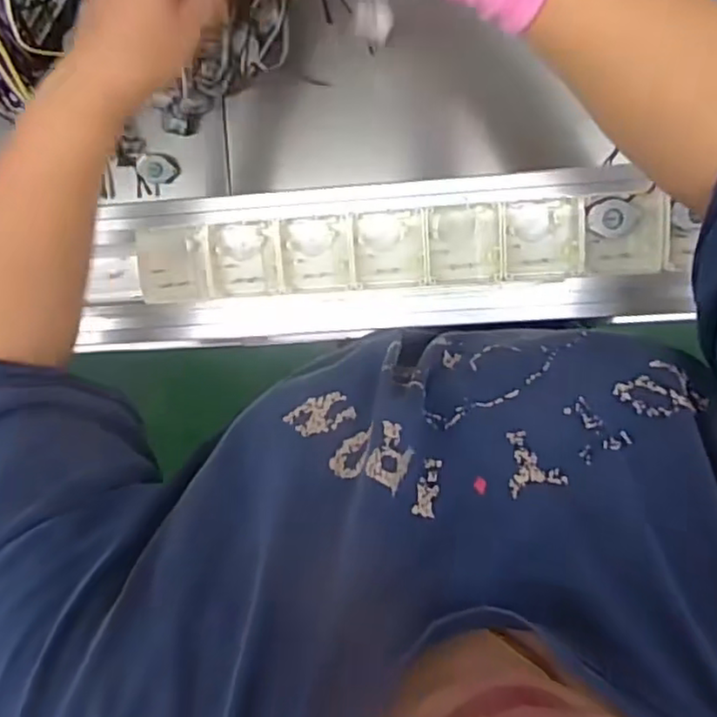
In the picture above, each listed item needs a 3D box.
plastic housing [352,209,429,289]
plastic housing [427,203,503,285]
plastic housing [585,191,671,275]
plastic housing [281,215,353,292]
[{"bbox_3d":[0.022,-0.075,0.460,0.048,0.017,0.052,-3,97,7],"label":"plastic housing"},{"bbox_3d":[0.071,-0.077,0.454,0.048,0.022,0.052,-1,97,7],"label":"plastic housing"},{"bbox_3d":[0.173,-0.081,0.438,0.052,0.015,0.050,-1,97,7],"label":"plastic housing"},{"bbox_3d":[-0.028,-0.073,0.467,0.048,0.023,0.050,-3,97,7],"label":"plastic housing"}]

